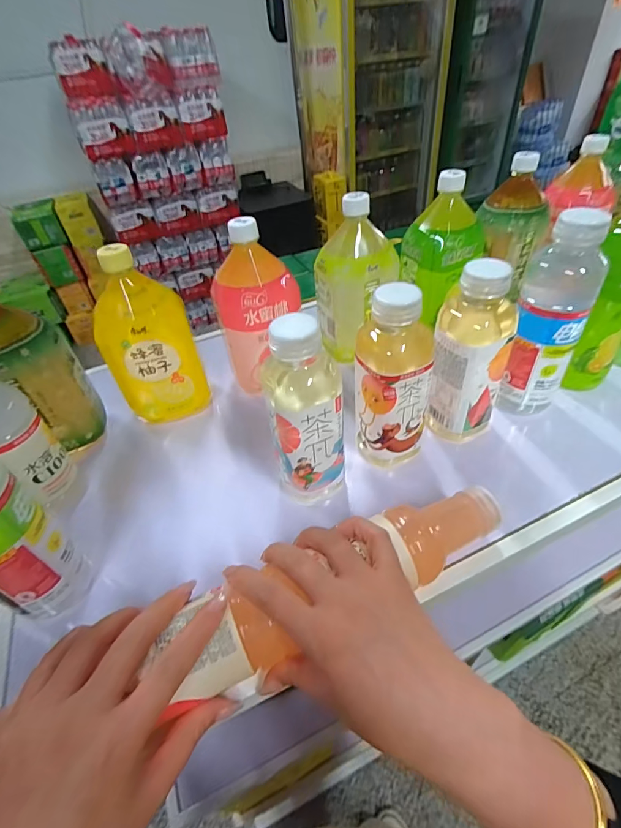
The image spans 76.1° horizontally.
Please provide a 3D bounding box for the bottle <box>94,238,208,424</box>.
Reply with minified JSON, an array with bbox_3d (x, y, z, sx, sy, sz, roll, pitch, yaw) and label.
[{"bbox_3d":[-0.186,-0.088,0.452,0.092,0.188,0.074,-23,47,-16],"label":"bottle"}]

